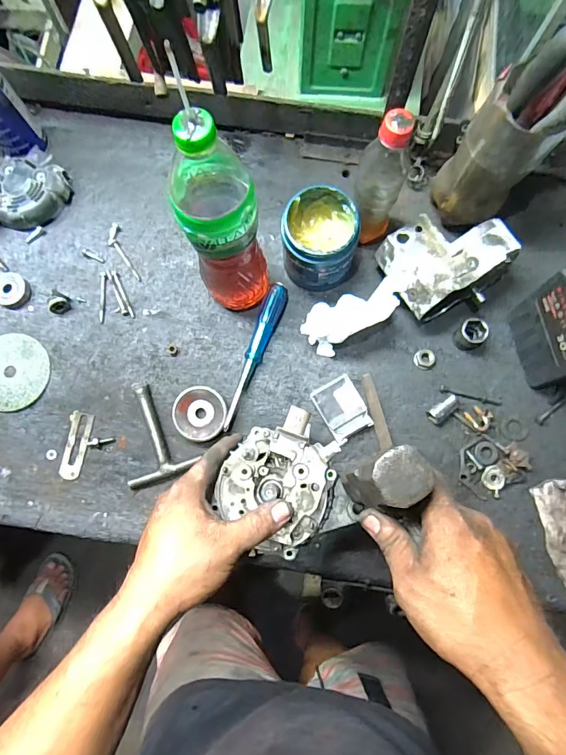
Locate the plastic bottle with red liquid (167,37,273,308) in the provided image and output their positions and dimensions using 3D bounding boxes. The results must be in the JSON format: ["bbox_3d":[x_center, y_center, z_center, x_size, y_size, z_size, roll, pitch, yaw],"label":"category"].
[{"bbox_3d":[-0.062,-0.154,0.444,0.081,0.277,0.077,-13,79,-3],"label":"plastic bottle with red liquid"}]

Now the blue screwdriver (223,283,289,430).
[{"bbox_3d":[-0.034,-0.029,0.538,0.026,0.030,0.195,18,78,5],"label":"blue screwdriver"}]

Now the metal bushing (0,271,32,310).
[{"bbox_3d":[-0.368,-0.118,0.568,0.051,0.016,0.046,24,78,6],"label":"metal bushing"}]

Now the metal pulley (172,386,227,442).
[{"bbox_3d":[-0.105,0.046,0.535,0.066,0.018,0.067,1,77,1],"label":"metal pulley"}]

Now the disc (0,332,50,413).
[{"bbox_3d":[-0.358,-0.008,0.552,0.099,0.007,0.097,0,77,1],"label":"disc"}]

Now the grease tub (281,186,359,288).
[{"bbox_3d":[0.044,-0.168,0.524,0.083,0.100,0.090,0,77,1],"label":"grease tub"}]

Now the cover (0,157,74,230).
[{"bbox_3d":[-0.352,-0.264,0.594,0.096,0.037,0.101,0,77,1],"label":"cover"}]

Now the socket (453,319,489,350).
[{"bbox_3d":[0.236,-0.053,0.533,0.031,0.040,0.033,0,77,1],"label":"socket"}]

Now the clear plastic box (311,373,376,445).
[{"bbox_3d":[0.073,0.037,0.520,0.053,0.026,0.070,-29,78,-6],"label":"clear plastic box"}]

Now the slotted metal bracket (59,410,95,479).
[{"bbox_3d":[-0.266,0.088,0.544,0.032,0.005,0.084,6,77,2],"label":"slotted metal bracket"}]

